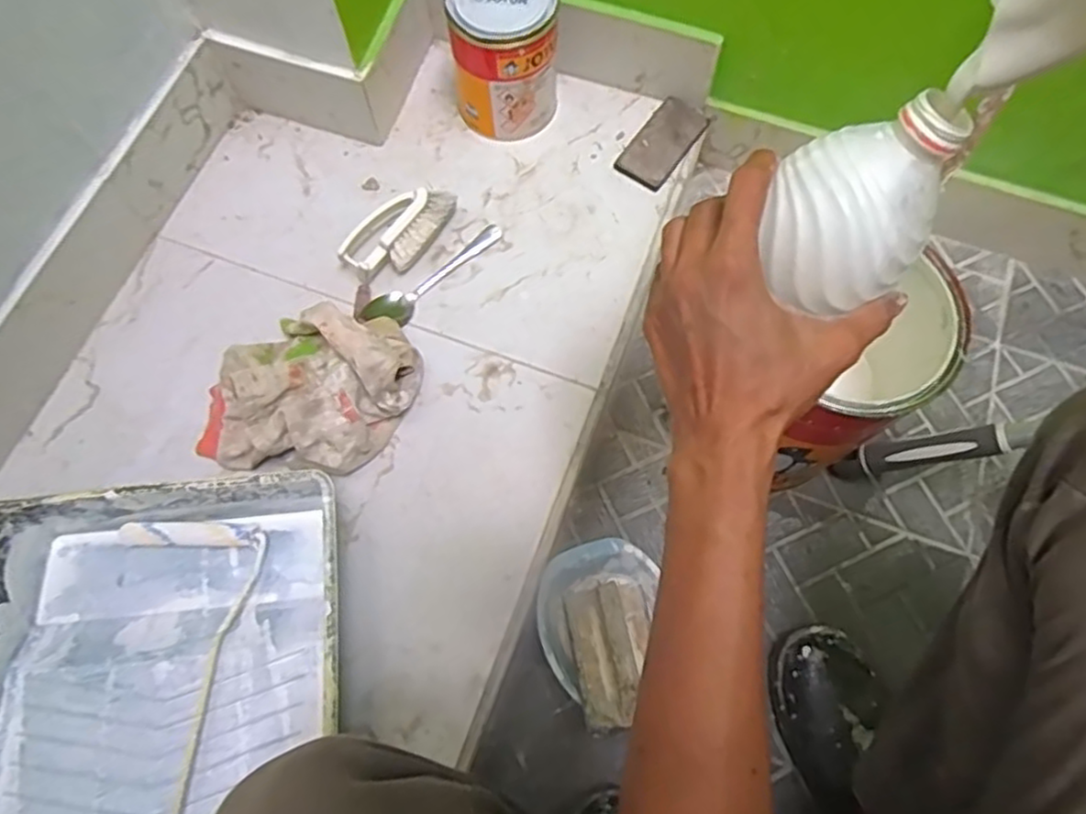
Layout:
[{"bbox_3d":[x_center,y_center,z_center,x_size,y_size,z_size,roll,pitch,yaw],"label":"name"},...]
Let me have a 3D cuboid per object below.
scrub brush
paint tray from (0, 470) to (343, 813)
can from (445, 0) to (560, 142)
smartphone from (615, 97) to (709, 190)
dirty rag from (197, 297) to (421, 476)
[{"bbox_3d":[-0.140,-0.176,0.703,0.129,0.040,0.063,-43,76,-14],"label":"scrub brush"},{"bbox_3d":[-0.293,0.234,0.539,0.282,0.076,0.335,-6,71,-2],"label":"paint tray"},{"bbox_3d":[-0.037,-0.364,0.720,0.106,0.137,0.102,0,70,0],"label":"can"},{"bbox_3d":[0.130,-0.289,0.758,0.057,0.008,0.116,34,74,11],"label":"smartphone"},{"bbox_3d":[-0.215,-0.021,0.628,0.191,0.078,0.149,3,70,1],"label":"dirty rag"}]

